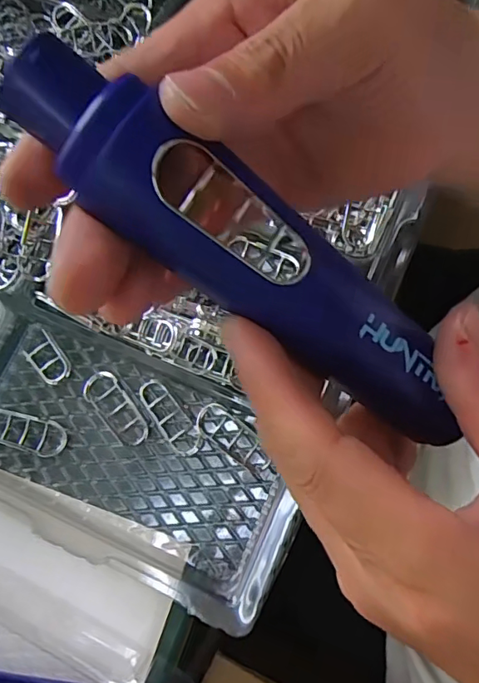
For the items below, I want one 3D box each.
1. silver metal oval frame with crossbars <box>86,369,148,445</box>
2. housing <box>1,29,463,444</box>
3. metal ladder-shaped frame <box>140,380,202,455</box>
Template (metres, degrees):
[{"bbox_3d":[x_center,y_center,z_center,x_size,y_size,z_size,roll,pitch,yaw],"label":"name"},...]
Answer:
[{"bbox_3d":[-0.077,0.042,0.328,0.023,0.006,0.052,-41,79,-5],"label":"silver metal oval frame with crossbars"},{"bbox_3d":[0.010,-0.023,0.151,0.163,0.018,0.036,36,81,-18],"label":"housing"},{"bbox_3d":[-0.043,0.048,0.324,0.018,0.004,0.053,-36,86,-2],"label":"metal ladder-shaped frame"}]

